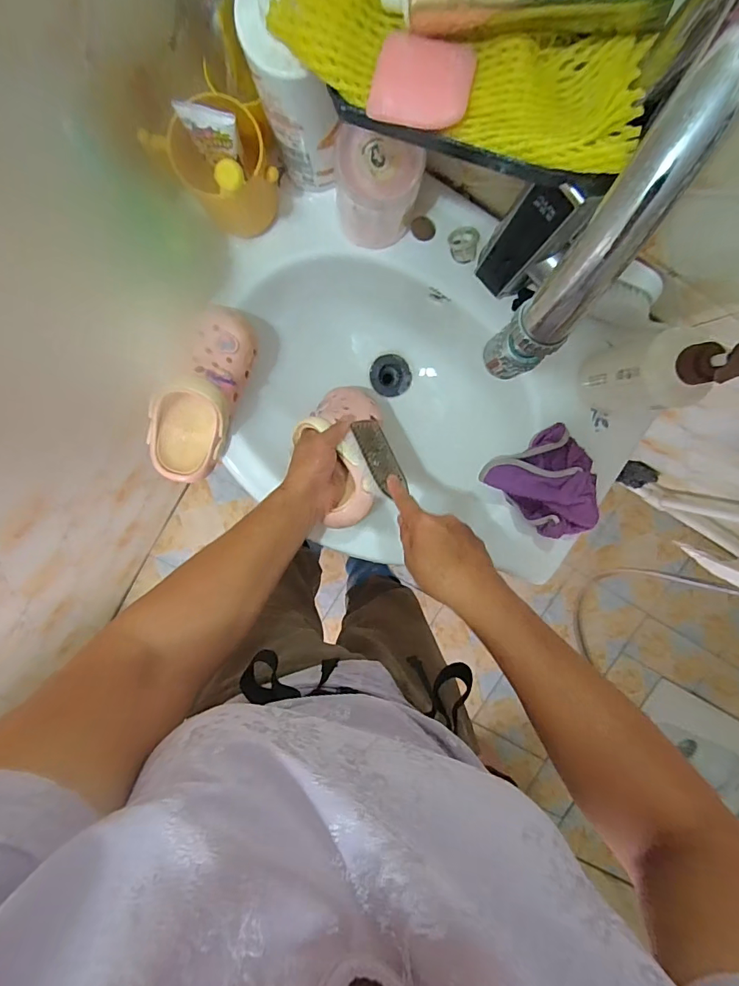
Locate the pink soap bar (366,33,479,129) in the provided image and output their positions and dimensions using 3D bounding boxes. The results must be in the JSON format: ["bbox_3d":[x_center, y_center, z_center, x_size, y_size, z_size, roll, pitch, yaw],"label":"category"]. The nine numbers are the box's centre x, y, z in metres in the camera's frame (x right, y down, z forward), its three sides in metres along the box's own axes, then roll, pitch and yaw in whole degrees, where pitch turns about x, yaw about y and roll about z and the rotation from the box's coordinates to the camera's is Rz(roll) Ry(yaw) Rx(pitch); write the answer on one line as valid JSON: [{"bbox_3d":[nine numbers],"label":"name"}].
[{"bbox_3d":[0.033,-0.254,0.281,0.060,0.011,0.056,10,98,-6],"label":"pink soap bar"}]

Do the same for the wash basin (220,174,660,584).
[{"bbox_3d":[0.051,-0.112,0.588,0.361,0.171,0.508,-43,99,3],"label":"wash basin"}]

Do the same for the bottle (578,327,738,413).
[{"bbox_3d":[0.284,-0.117,0.452,0.060,0.210,0.077,-16,99,-1],"label":"bottle"}]

